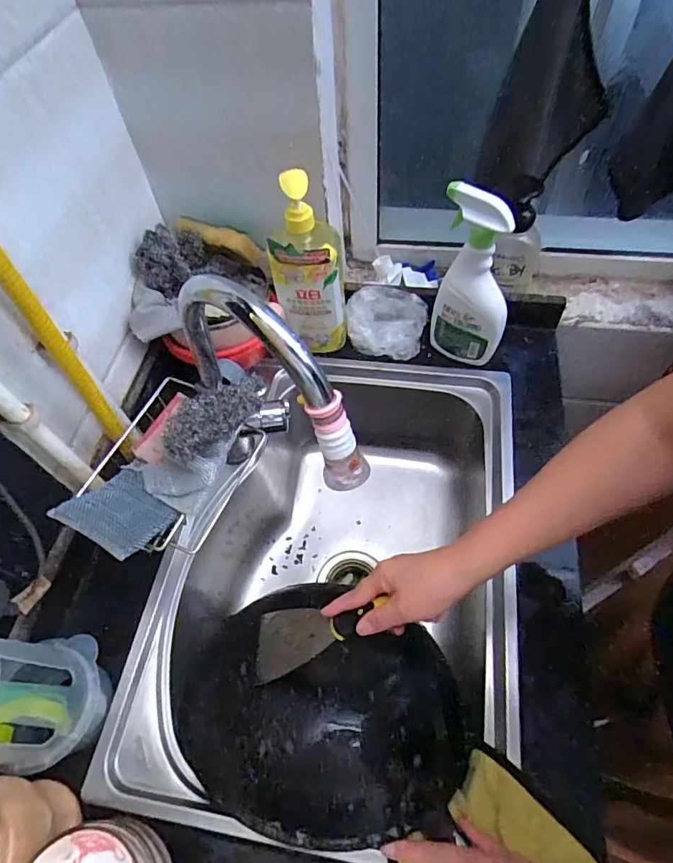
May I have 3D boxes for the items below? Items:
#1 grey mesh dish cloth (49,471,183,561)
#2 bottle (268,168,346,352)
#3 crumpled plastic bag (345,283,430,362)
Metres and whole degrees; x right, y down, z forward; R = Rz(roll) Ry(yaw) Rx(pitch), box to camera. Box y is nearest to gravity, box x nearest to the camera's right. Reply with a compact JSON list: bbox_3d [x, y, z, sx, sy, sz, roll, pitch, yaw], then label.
[{"bbox_3d":[-0.201,0.074,0.467,0.085,0.007,0.090,28,30,12],"label":"grey mesh dish cloth"},{"bbox_3d":[-0.038,-0.218,0.665,0.094,0.255,0.058,-5,57,1],"label":"bottle"},{"bbox_3d":[0.075,-0.169,0.755,0.119,0.057,0.088,8,59,10],"label":"crumpled plastic bag"}]

